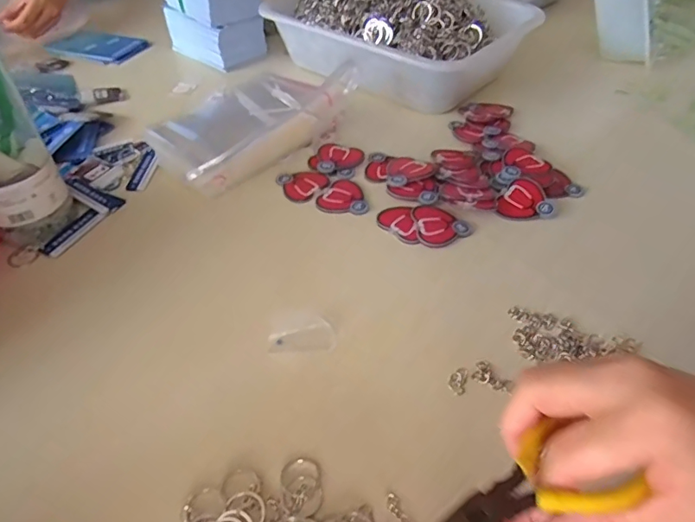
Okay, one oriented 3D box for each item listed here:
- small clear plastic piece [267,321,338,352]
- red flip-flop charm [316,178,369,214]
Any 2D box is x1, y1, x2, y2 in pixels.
[{"bbox_3d":[-0.034,0.059,0.366,0.049,0.007,0.021,-8,46,-6],"label":"small clear plastic piece"},{"bbox_3d":[0.000,-0.062,0.486,0.052,0.004,0.050,-1,45,1],"label":"red flip-flop charm"}]

